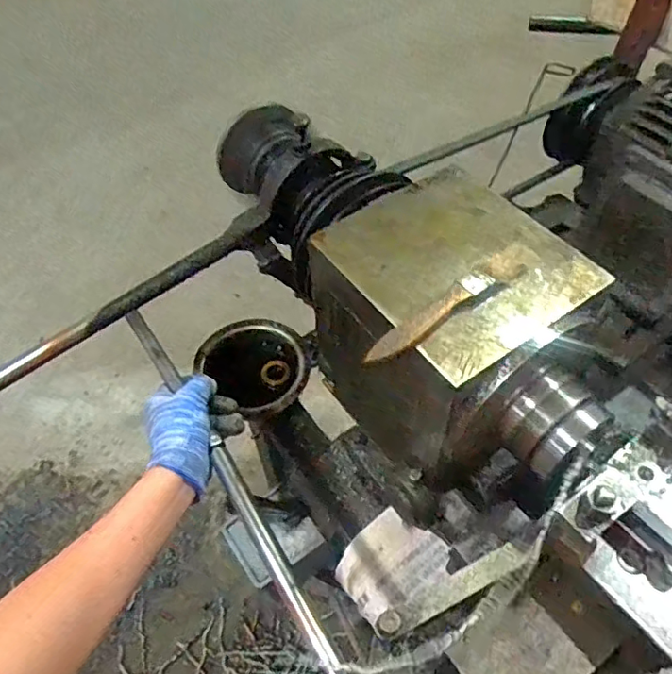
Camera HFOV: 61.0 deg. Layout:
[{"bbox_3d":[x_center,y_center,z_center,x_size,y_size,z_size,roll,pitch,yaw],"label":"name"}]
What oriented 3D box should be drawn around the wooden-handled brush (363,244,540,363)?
[{"bbox_3d":[0.080,-0.024,0.388,0.147,0.012,0.022,-33,58,-21],"label":"wooden-handled brush"}]

